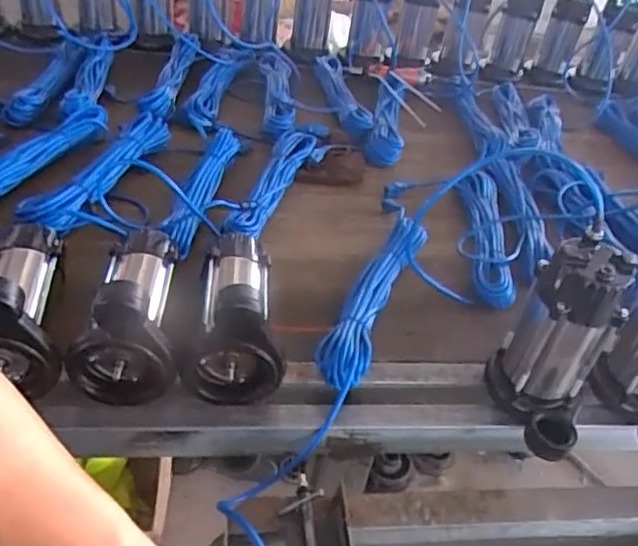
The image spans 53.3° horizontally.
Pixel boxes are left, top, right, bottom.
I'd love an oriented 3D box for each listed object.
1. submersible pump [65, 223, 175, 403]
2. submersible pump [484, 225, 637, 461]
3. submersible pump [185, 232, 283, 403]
[{"bbox_3d":[-0.245,0.019,0.802,0.122,0.156,0.241,0,40,-12],"label":"submersible pump"},{"bbox_3d":[0.287,0.082,0.768,0.124,0.230,0.141,26,42,19],"label":"submersible pump"},{"bbox_3d":[-0.114,0.029,0.825,0.116,0.159,0.226,1,40,-11],"label":"submersible pump"}]

